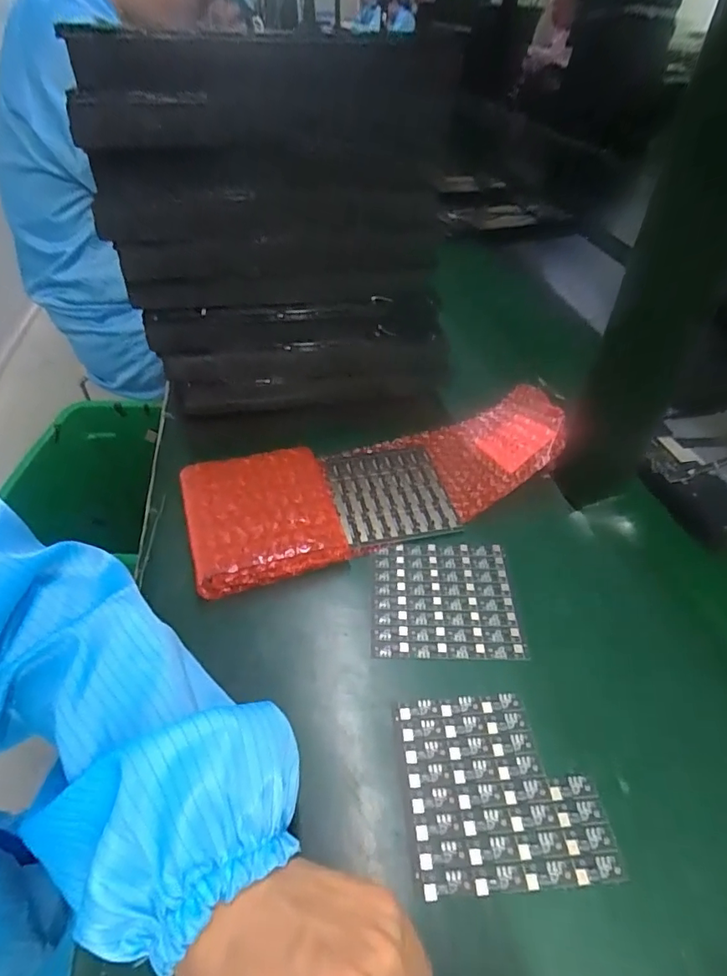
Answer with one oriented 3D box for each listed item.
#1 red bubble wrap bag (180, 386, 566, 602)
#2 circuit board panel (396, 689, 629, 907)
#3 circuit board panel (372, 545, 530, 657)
[{"bbox_3d":[0.019,-0.014,0.432,0.333,0.046,0.127,-15,46,-17],"label":"red bubble wrap bag"},{"bbox_3d":[0.073,0.161,0.277,0.100,0.004,0.094,-3,43,-4],"label":"circuit board panel"},{"bbox_3d":[0.056,0.077,0.361,0.099,0.004,0.092,0,43,-1],"label":"circuit board panel"}]

